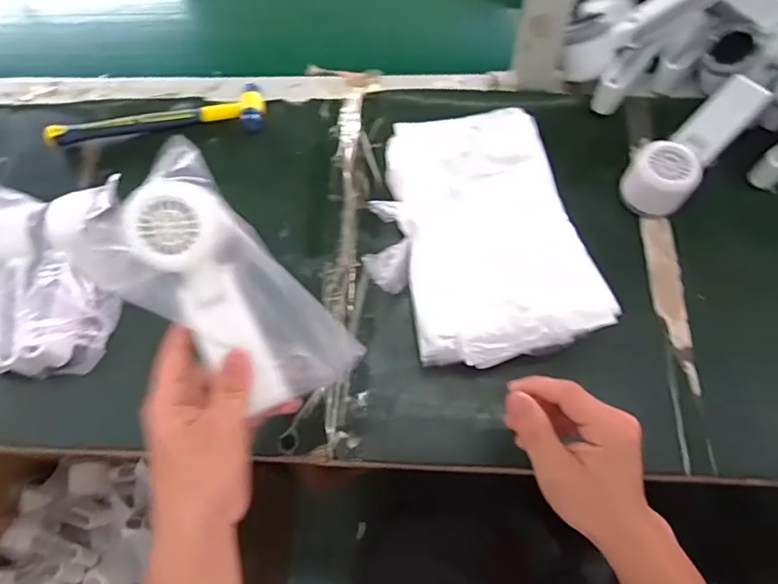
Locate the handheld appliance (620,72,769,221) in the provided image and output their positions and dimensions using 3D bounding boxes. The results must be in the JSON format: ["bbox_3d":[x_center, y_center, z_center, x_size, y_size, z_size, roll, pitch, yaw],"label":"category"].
[{"bbox_3d":[0.301,-0.147,0.531,0.059,0.049,0.159,40,74,18],"label":"handheld appliance"}]

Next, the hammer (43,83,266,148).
[{"bbox_3d":[-0.264,-0.203,0.612,0.243,0.023,0.060,-5,67,1],"label":"hammer"}]

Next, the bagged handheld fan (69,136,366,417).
[{"bbox_3d":[-0.106,-0.003,0.358,0.185,0.046,0.101,43,74,-6],"label":"bagged handheld fan"}]

